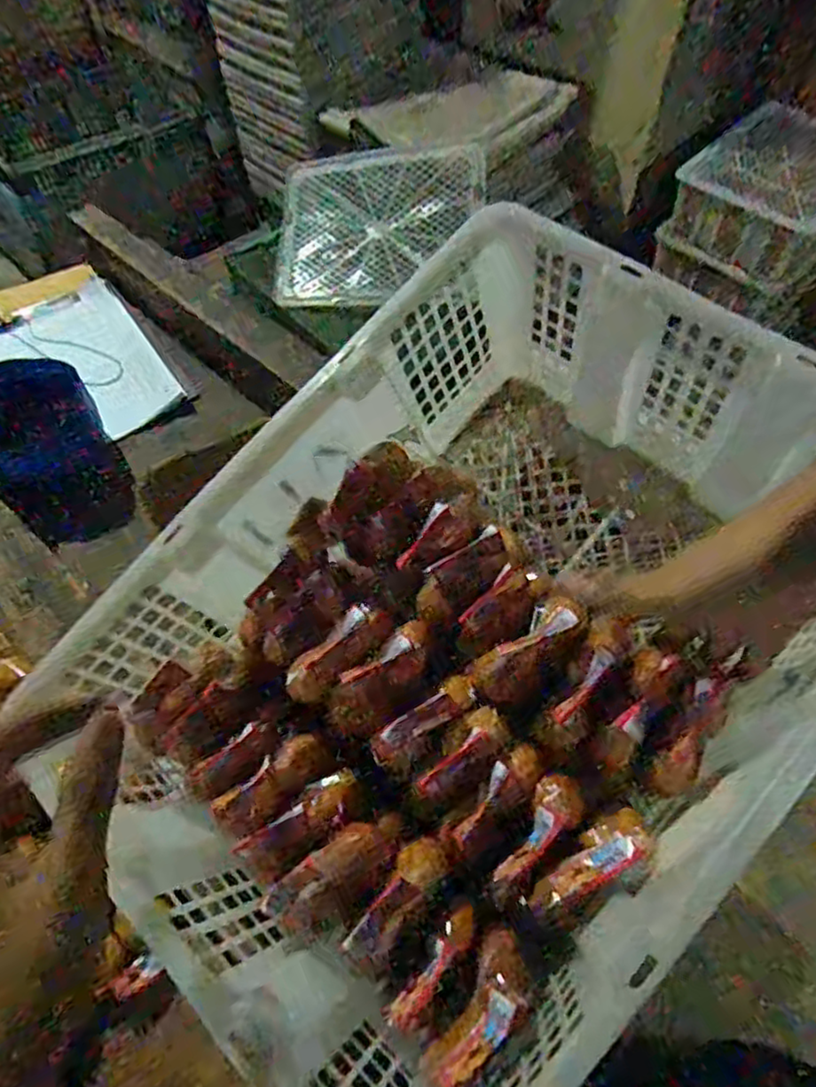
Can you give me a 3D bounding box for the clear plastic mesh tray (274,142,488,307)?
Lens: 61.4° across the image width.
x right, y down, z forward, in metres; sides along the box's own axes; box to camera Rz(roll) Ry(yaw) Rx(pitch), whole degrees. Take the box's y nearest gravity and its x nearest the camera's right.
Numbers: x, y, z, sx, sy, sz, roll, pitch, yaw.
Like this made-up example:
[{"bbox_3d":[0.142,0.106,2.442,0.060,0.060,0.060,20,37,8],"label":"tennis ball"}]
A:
[{"bbox_3d":[-0.064,-0.730,1.572,0.456,0.037,0.370,1,82,8],"label":"clear plastic mesh tray"}]

